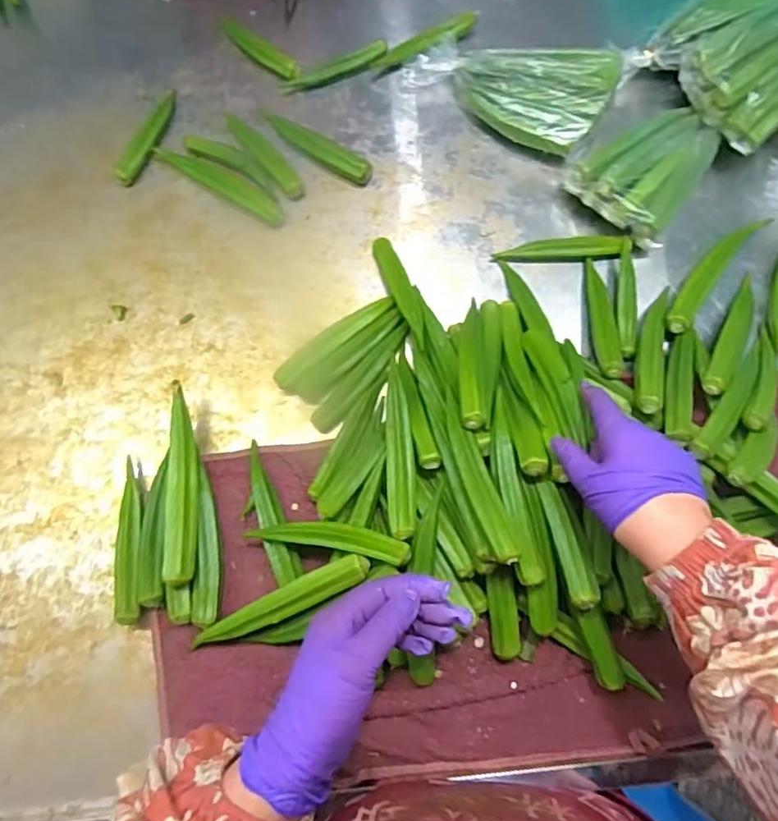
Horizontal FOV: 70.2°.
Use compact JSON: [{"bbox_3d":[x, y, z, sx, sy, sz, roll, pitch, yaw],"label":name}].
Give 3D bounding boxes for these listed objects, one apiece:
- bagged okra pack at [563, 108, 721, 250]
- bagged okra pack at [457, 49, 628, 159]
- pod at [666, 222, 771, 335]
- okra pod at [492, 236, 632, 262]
[{"bbox_3d":[0.264,-0.243,0.555,0.108,0.055,0.147,43,78,12],"label":"bagged okra pack"},{"bbox_3d":[0.152,-0.345,0.590,0.166,0.060,0.117,29,76,9],"label":"bagged okra pack"},{"bbox_3d":[0.310,-0.133,0.533,0.027,0.019,0.158,39,77,11],"label":"pod"},{"bbox_3d":[0.172,-0.160,0.549,0.126,0.025,0.019,2,73,1],"label":"okra pod"}]

